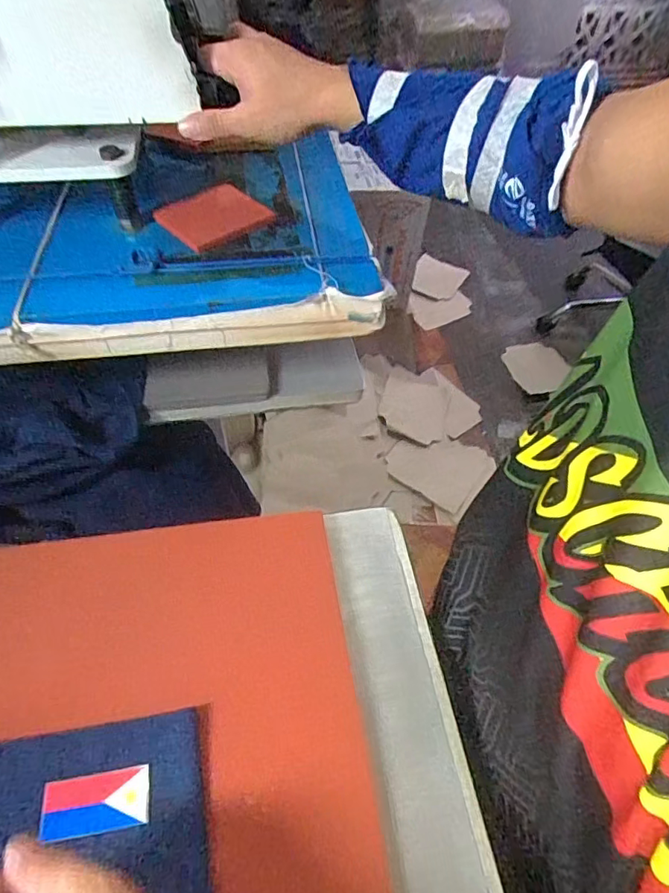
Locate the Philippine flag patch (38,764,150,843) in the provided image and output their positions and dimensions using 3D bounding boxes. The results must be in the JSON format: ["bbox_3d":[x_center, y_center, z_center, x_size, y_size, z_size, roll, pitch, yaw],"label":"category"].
[{"bbox_3d":[-0.150,0.223,0.330,0.063,0.004,0.032,-7,54,-8],"label":"Philippine flag patch"}]

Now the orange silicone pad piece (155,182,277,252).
[{"bbox_3d":[-0.117,-0.228,0.515,0.093,0.009,0.078,-34,61,-25],"label":"orange silicone pad piece"}]

